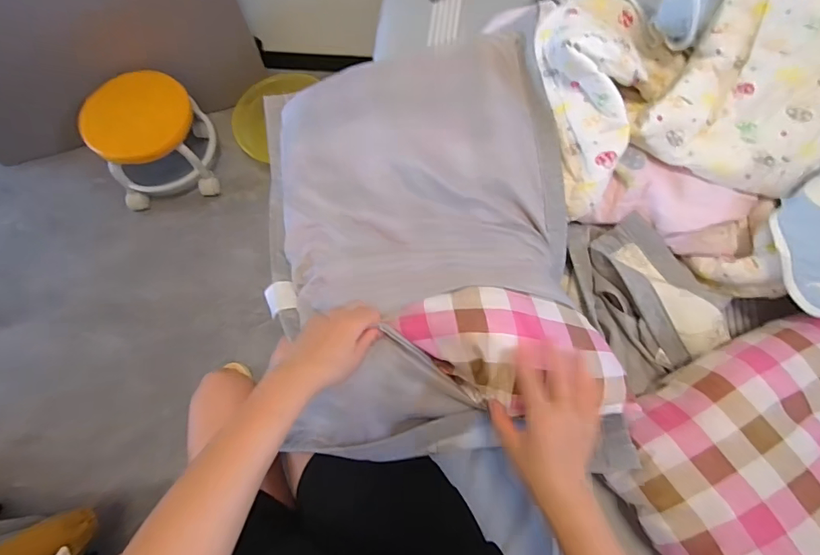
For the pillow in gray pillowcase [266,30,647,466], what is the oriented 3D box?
[{"bbox_3d":[0.019,-0.049,0.584,0.408,0.111,0.546,-9,71,-2],"label":"pillow in gray pillowcase"}]

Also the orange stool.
[{"bbox_3d":[-0.660,-0.352,1.162,0.256,0.266,0.223,-12,71,-3],"label":"orange stool"}]

